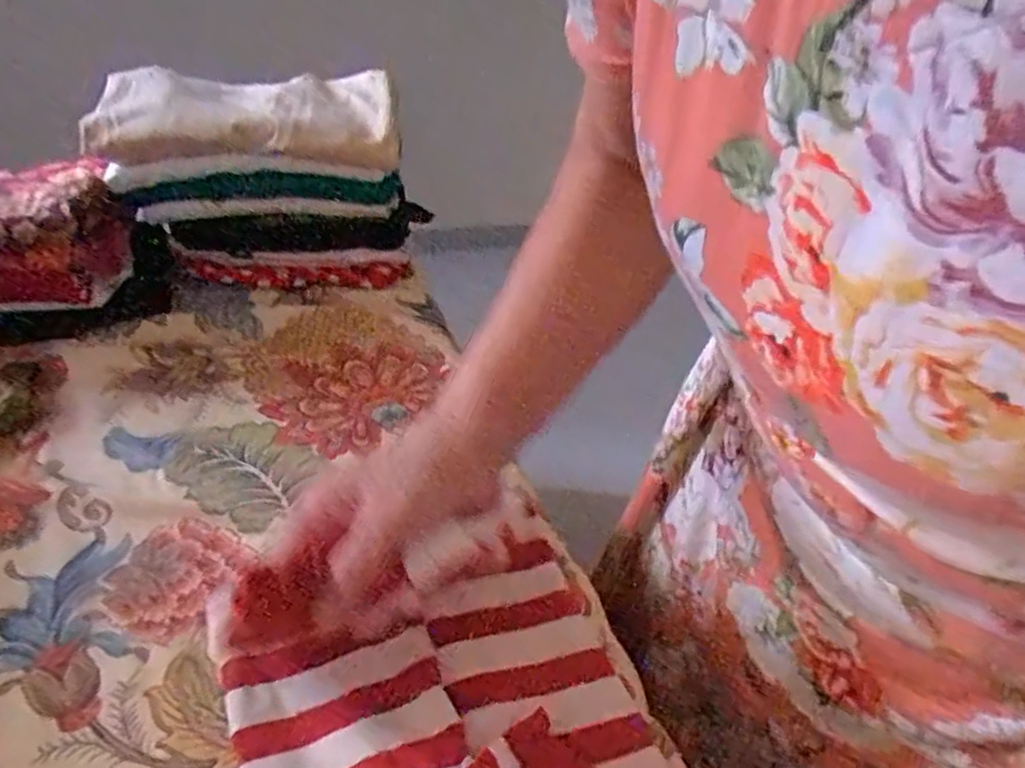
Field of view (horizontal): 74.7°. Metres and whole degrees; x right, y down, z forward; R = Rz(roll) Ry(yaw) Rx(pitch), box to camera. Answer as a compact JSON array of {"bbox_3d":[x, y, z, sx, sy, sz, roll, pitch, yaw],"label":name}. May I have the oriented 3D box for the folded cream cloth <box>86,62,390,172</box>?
[{"bbox_3d":[-0.250,-0.256,0.642,0.265,0.031,0.140,-6,52,-17],"label":"folded cream cloth"}]

